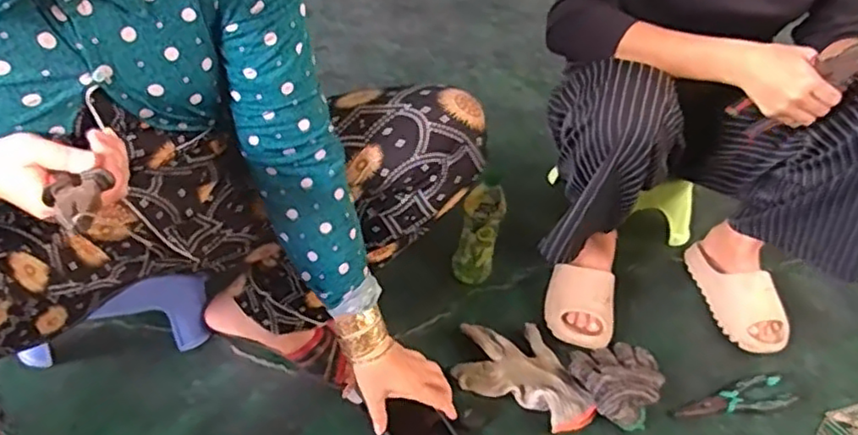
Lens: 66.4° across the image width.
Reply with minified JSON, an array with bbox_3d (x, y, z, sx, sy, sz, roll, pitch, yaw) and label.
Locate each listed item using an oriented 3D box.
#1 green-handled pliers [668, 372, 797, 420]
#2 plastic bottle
[{"bbox_3d":[0.456,0.273,0.985,0.201,0.008,0.052,-7,41,-17],"label":"green-handled pliers"},{"bbox_3d":[0.083,0.017,1.062,0.066,0.209,0.059,10,39,3],"label":"plastic bottle"}]

